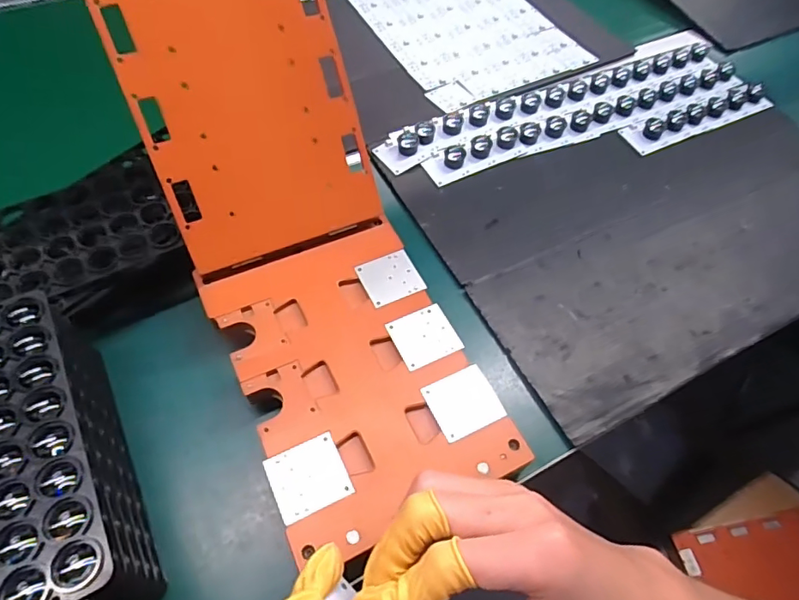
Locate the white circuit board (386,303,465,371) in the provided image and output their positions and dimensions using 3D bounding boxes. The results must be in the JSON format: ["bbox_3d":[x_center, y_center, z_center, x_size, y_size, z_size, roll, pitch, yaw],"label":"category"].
[{"bbox_3d":[0.019,0.028,0.397,0.046,0.004,0.044,-21,63,-16],"label":"white circuit board"}]

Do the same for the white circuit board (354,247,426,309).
[{"bbox_3d":[-0.007,-0.020,0.425,0.046,0.005,0.044,-20,63,-15],"label":"white circuit board"}]

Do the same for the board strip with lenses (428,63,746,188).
[{"bbox_3d":[0.224,-0.209,0.583,0.424,0.018,0.045,-19,62,-15],"label":"board strip with lenses"}]

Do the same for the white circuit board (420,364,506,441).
[{"bbox_3d":[0.047,0.073,0.371,0.048,0.004,0.045,-21,63,-16],"label":"white circuit board"}]

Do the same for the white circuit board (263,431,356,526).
[{"bbox_3d":[-0.060,0.116,0.337,0.048,0.004,0.044,-22,63,-16],"label":"white circuit board"}]

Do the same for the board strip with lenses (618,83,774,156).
[{"bbox_3d":[0.351,-0.217,0.597,0.198,0.014,0.045,-21,63,-16],"label":"board strip with lenses"}]

